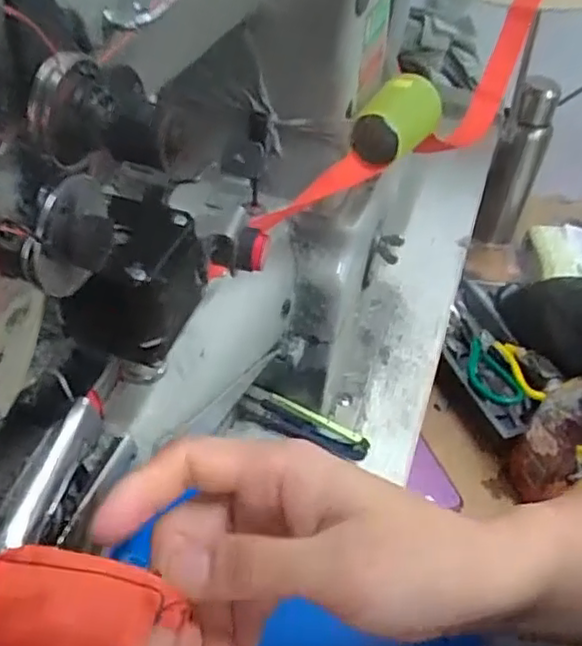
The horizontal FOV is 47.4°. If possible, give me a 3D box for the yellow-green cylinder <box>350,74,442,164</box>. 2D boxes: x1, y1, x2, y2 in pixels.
[{"bbox_3d":[0.067,-0.129,0.411,0.032,0.033,0.084,25,46,17],"label":"yellow-green cylinder"}]

